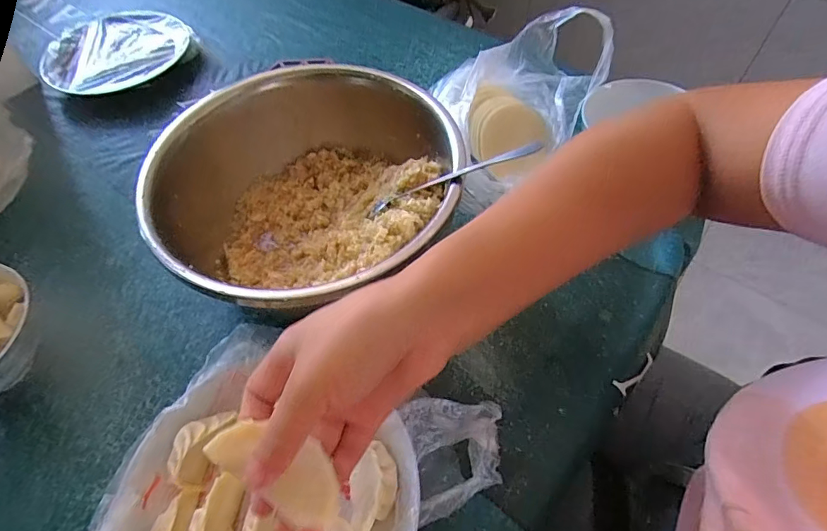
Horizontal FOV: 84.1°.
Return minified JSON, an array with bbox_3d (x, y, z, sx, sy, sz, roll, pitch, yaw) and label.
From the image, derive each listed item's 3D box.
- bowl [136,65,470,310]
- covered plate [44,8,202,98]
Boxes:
[{"bbox_3d":[-0.088,-0.055,0.413,0.243,0.113,0.251,-1,58,1],"label":"bowl"},{"bbox_3d":[-0.399,-0.288,0.620,0.170,0.024,0.175,-1,58,1],"label":"covered plate"}]

